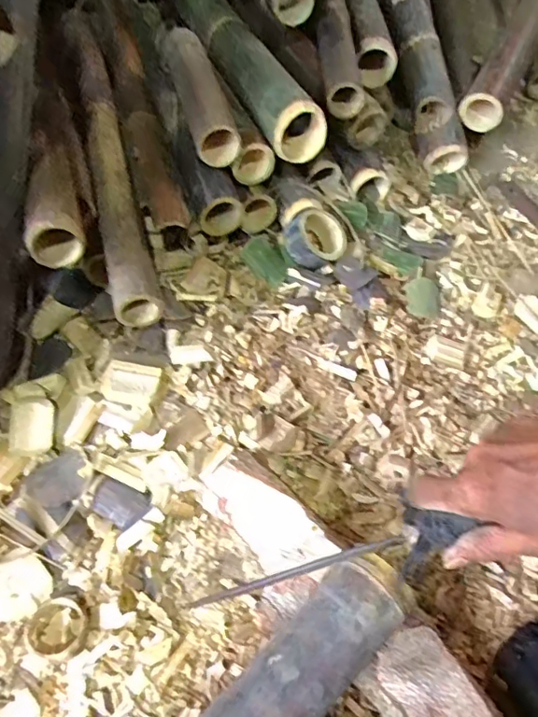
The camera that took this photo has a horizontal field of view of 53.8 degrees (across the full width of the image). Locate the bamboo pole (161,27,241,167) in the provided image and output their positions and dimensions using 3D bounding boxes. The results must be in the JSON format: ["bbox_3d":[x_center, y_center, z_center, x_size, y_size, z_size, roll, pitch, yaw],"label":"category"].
[{"bbox_3d":[-0.094,-0.353,0.698,0.063,0.059,0.265,-12,58,-13],"label":"bamboo pole"}]

